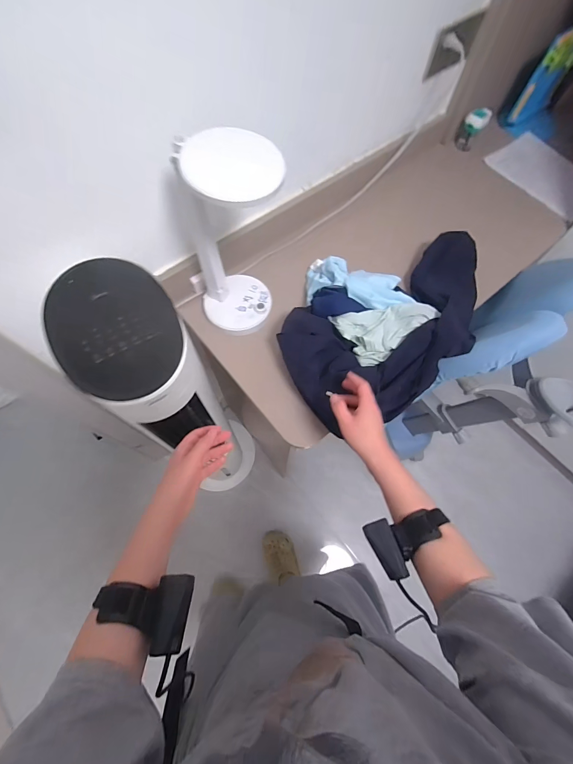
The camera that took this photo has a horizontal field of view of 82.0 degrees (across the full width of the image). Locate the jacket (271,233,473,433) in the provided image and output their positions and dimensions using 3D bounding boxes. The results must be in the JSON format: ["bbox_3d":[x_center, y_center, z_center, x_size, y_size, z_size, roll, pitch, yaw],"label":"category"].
[{"bbox_3d":[0.240,-0.125,0.666,0.498,0.105,0.255,-31,71,-13],"label":"jacket"}]

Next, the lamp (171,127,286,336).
[{"bbox_3d":[-0.092,-0.233,0.581,0.154,0.331,0.133,-16,68,-8],"label":"lamp"}]

